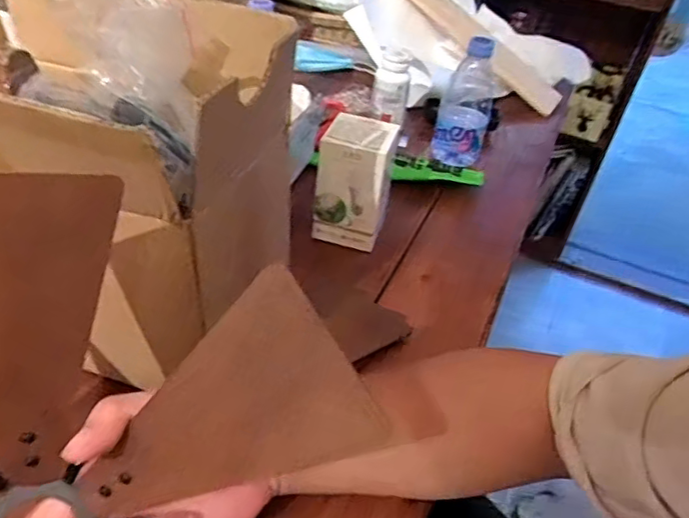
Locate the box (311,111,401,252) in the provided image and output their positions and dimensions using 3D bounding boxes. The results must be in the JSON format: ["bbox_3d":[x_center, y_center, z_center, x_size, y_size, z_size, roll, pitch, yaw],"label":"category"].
[{"bbox_3d":[0.012,-0.083,0.618,0.074,0.114,0.067,12,39,4],"label":"box"}]

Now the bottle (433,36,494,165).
[{"bbox_3d":[0.155,-0.198,0.751,0.064,0.148,0.060,15,39,8],"label":"bottle"}]

